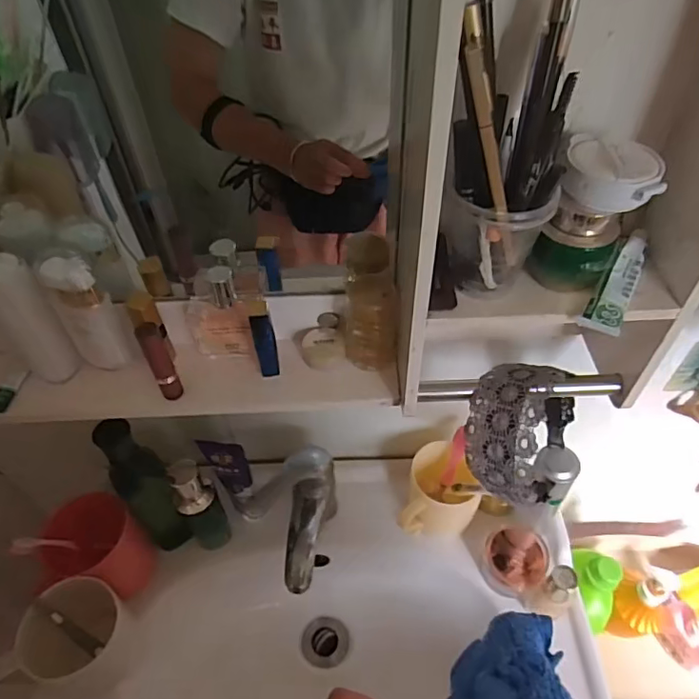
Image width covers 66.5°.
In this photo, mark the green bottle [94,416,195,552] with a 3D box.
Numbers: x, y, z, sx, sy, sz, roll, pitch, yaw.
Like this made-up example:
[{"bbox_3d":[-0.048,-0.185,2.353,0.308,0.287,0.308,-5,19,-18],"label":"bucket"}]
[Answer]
[{"bbox_3d":[-0.220,0.154,0.584,0.050,0.214,0.047,-36,57,-26],"label":"green bottle"}]

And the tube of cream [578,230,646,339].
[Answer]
[{"bbox_3d":[0.195,-0.053,0.383,0.024,0.014,0.110,25,54,21],"label":"tube of cream"}]

